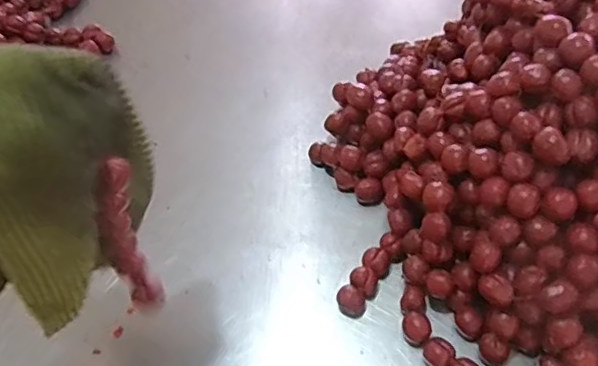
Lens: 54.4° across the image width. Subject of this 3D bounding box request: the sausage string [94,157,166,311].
[{"bbox_3d":[-0.167,0.059,0.560,0.038,0.218,0.034,29,53,20],"label":"sausage string"}]

